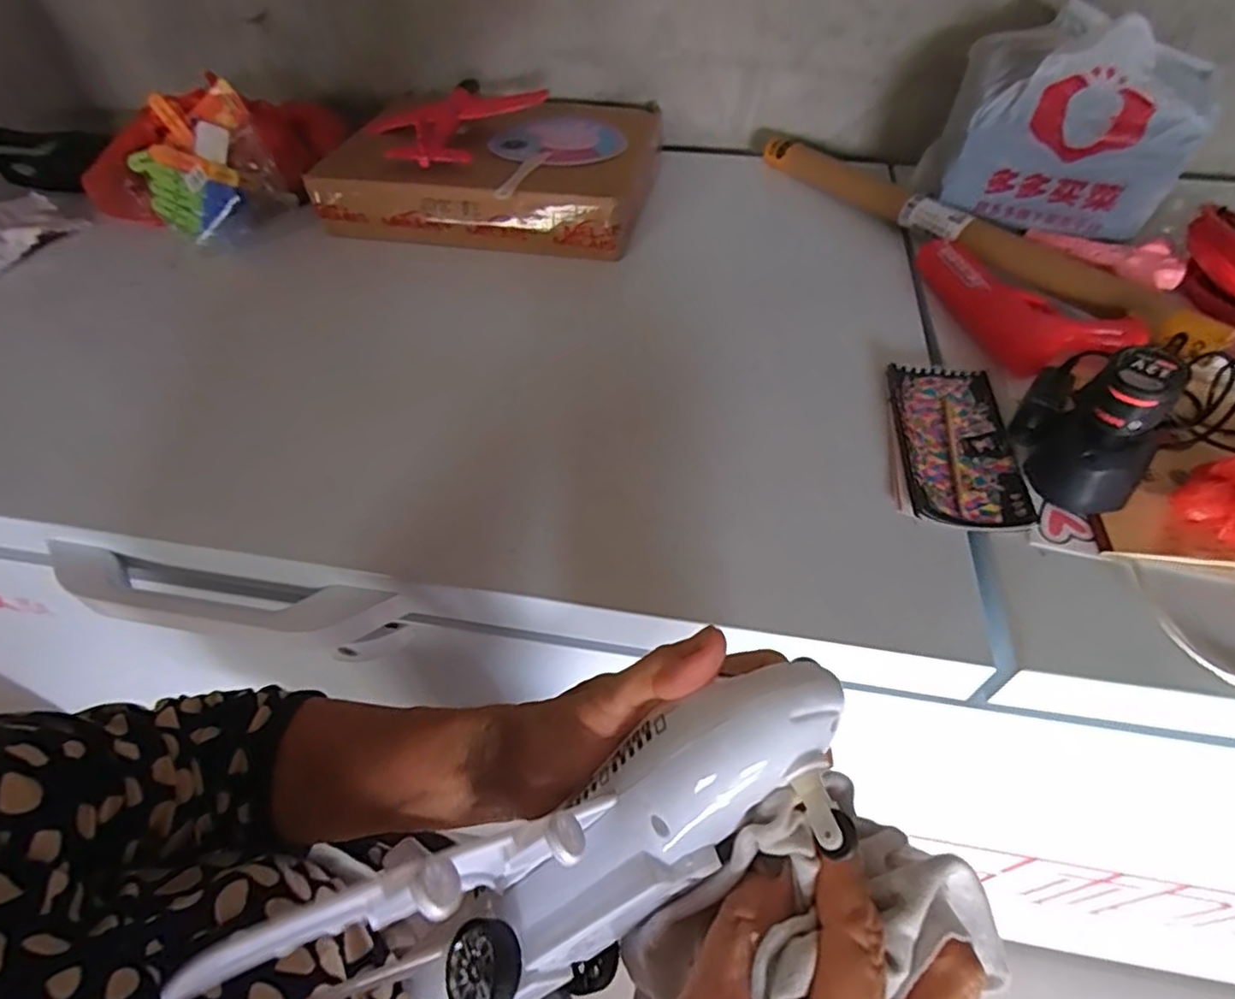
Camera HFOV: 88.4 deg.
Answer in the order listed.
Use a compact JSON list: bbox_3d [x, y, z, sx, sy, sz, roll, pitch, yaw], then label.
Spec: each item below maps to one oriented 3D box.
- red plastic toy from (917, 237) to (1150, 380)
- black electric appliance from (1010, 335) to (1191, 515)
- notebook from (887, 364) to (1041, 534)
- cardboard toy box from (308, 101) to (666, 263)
[{"bbox_3d":[0.390,-0.201,0.624,0.102,0.034,0.212,-8,50,-6],"label":"red plastic toy"},{"bbox_3d":[0.362,-0.073,0.470,0.098,0.110,0.117,35,59,27],"label":"black electric appliance"},{"bbox_3d":[0.273,-0.049,0.522,0.096,0.008,0.180,7,51,7],"label":"notebook"},{"bbox_3d":[-0.144,-0.433,0.802,0.375,0.079,0.315,9,51,8],"label":"cardboard toy box"}]

